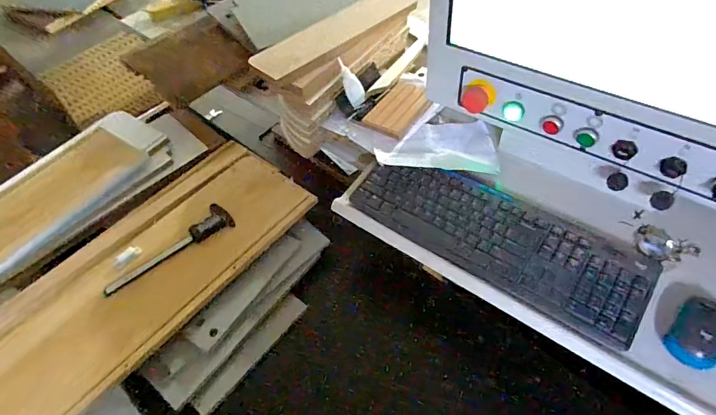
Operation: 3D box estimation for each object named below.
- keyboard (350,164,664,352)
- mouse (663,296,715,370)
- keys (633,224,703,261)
[{"bbox_3d":[0.194,0.036,0.612,0.422,0.024,0.130,29,78,24],"label":"keyboard"},{"bbox_3d":[0.414,0.149,0.491,0.054,0.030,0.086,35,63,27],"label":"mouse"},{"bbox_3d":[0.432,0.056,0.571,0.079,0.017,0.053,16,55,16],"label":"keys"}]

